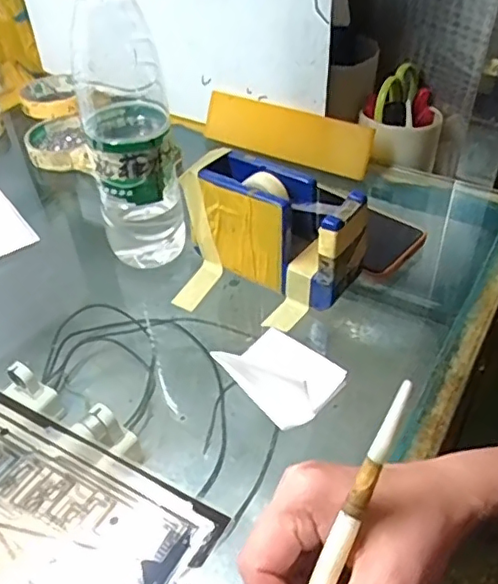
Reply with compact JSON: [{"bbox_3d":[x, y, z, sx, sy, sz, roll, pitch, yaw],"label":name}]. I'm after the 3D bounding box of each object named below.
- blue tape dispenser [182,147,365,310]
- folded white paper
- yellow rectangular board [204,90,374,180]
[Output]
[{"bbox_3d":[0.002,-0.055,0.434,0.091,0.078,0.046,29,51,31],"label":"blue tape dispenser"},{"bbox_3d":[0.021,0.049,0.365,0.057,0.021,0.066,-35,51,-30],"label":"folded white paper"},{"bbox_3d":[0.035,-0.163,0.589,0.186,0.050,0.007,23,20,25],"label":"yellow rectangular board"}]

